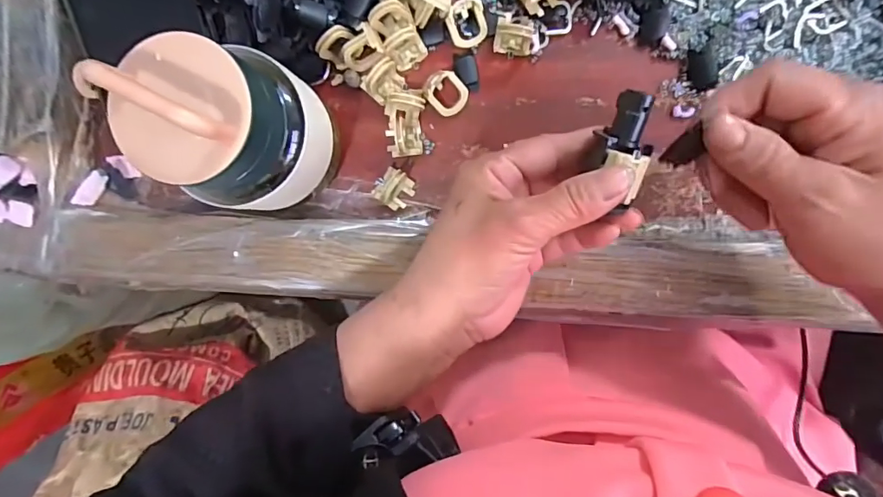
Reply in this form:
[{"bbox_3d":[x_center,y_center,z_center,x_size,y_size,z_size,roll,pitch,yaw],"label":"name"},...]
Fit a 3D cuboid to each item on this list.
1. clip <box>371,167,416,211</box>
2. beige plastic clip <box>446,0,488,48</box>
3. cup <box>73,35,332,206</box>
[{"bbox_3d":[-0.029,-0.036,0.293,0.022,0.008,0.022,37,97,2],"label":"clip"},{"bbox_3d":[0.015,-0.130,0.278,0.025,0.005,0.025,-11,127,-15],"label":"beige plastic clip"},{"bbox_3d":[-0.095,-0.056,0.222,0.064,0.115,0.067,1,95,6],"label":"cup"}]

